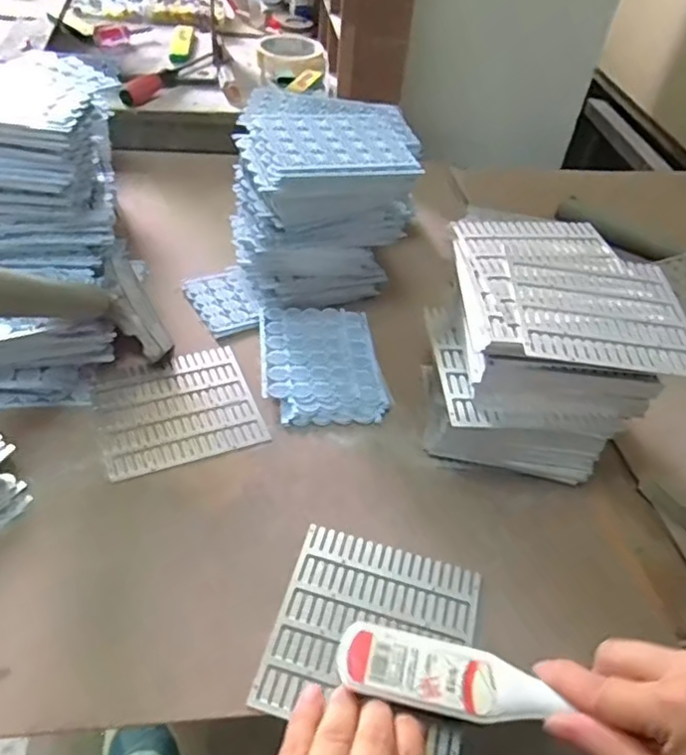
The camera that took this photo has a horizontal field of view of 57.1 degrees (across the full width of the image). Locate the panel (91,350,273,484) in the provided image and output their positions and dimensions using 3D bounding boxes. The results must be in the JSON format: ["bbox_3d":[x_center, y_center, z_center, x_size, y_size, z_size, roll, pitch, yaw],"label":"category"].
[{"bbox_3d":[-0.122,0.022,0.461,0.109,0.004,0.103,-13,47,-22],"label":"panel"}]

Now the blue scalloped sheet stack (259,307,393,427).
[{"bbox_3d":[-0.017,-0.012,0.502,0.092,0.013,0.120,-2,51,-8],"label":"blue scalloped sheet stack"}]

